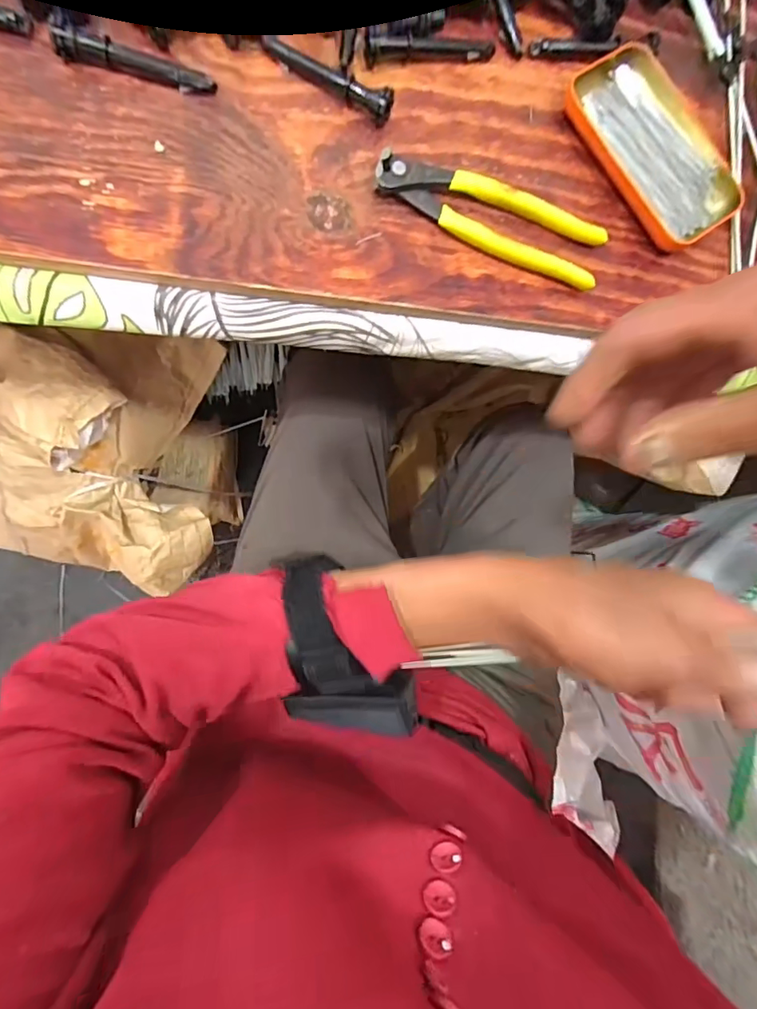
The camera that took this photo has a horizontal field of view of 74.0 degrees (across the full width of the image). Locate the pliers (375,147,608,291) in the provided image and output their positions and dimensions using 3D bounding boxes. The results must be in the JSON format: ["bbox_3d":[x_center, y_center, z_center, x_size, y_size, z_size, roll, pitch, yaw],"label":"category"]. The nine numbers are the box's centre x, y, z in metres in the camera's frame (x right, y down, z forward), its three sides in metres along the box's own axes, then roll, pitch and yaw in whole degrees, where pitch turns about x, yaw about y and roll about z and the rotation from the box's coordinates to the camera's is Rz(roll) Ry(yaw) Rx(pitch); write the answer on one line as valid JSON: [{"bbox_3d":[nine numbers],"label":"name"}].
[{"bbox_3d":[0.076,-0.198,0.349,0.162,0.023,0.044,19,88,-10],"label":"pliers"}]

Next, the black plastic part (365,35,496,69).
[{"bbox_3d":[0.038,-0.318,0.350,0.094,0.012,0.010,-11,86,-10],"label":"black plastic part"}]

